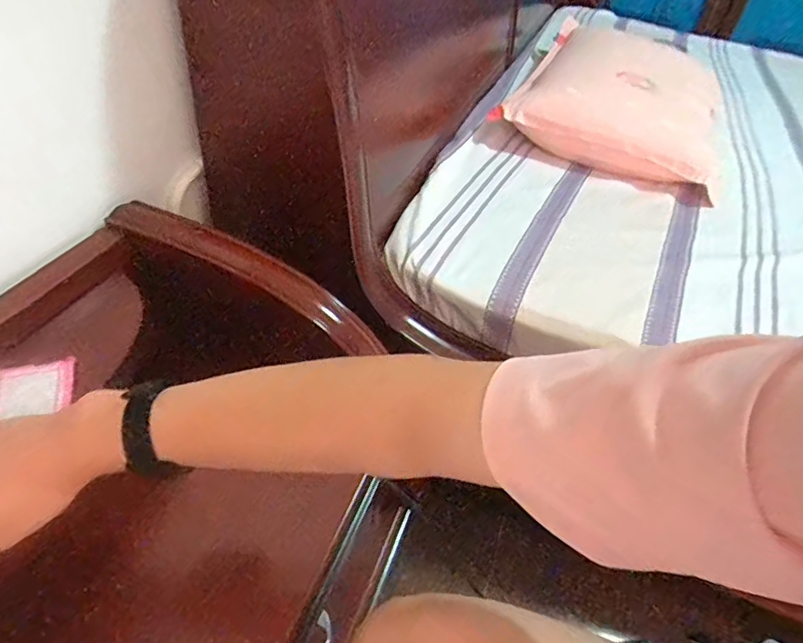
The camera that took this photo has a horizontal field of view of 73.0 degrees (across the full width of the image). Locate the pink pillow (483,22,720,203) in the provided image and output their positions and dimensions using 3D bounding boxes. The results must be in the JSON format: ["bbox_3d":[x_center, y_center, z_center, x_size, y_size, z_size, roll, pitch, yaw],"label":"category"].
[{"bbox_3d":[0.474,-0.486,1.153,0.425,0.149,0.529,22,44,15],"label":"pink pillow"}]

